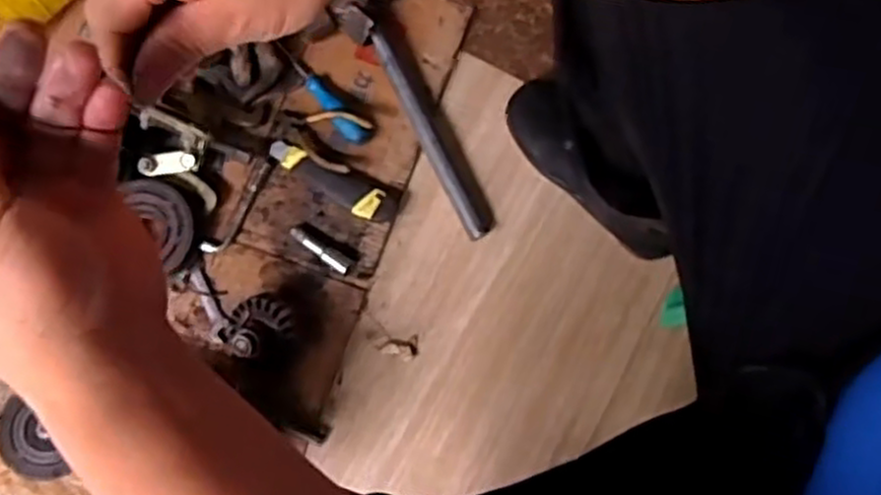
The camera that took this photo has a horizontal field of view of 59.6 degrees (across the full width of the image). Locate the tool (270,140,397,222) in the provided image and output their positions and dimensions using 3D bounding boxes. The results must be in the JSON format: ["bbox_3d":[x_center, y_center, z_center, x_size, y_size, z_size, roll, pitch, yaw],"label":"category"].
[{"bbox_3d":[-0.123,-0.074,0.856,0.157,0.032,0.040,26,79,5],"label":"tool"}]

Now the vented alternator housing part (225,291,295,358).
[{"bbox_3d":[-0.191,0.086,0.812,0.080,0.058,0.064,-33,80,-7],"label":"vented alternator housing part"}]

